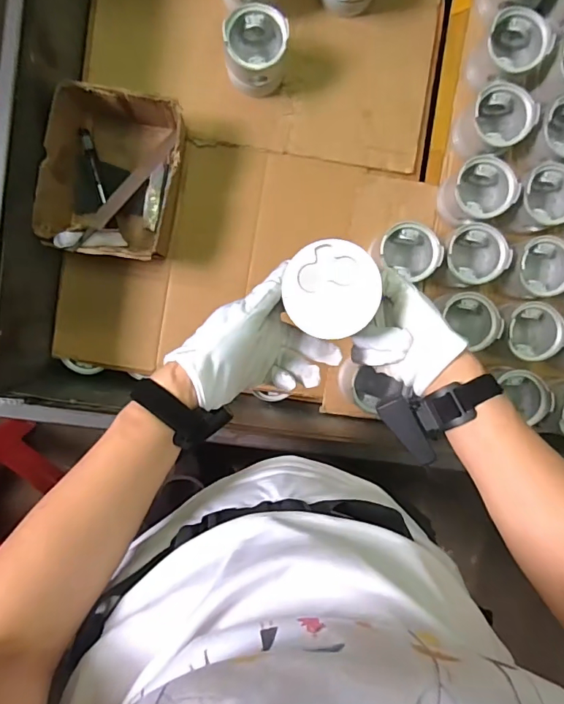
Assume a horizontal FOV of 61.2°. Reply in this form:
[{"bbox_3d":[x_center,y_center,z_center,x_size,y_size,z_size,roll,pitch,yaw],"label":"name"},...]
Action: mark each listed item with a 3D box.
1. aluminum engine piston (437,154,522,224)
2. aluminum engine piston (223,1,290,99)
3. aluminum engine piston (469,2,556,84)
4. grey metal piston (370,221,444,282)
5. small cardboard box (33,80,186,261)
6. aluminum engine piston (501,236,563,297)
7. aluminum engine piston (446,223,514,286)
[{"bbox_3d":[0.281,-0.232,0.694,0.084,0.079,0.081,0,94,-3],"label":"aluminum engine piston"},{"bbox_3d":[-0.037,-0.420,0.671,0.085,0.083,0.085,2,94,-3],"label":"aluminum engine piston"},{"bbox_3d":[0.323,-0.430,0.687,0.087,0.084,0.083,0,94,-3],"label":"aluminum engine piston"},{"bbox_3d":[0.173,-0.140,0.688,0.081,0.080,0.083,0,94,-3],"label":"grey metal piston"},{"bbox_3d":[-0.236,-0.242,0.675,0.166,0.090,0.217,11,93,-4],"label":"small cardboard box"},{"bbox_3d":[0.377,-0.124,0.708,0.090,0.080,0.080,-7,94,-2],"label":"aluminum engine piston"},{"bbox_3d":[0.271,-0.139,0.693,0.083,0.077,0.081,0,94,-3],"label":"aluminum engine piston"}]

